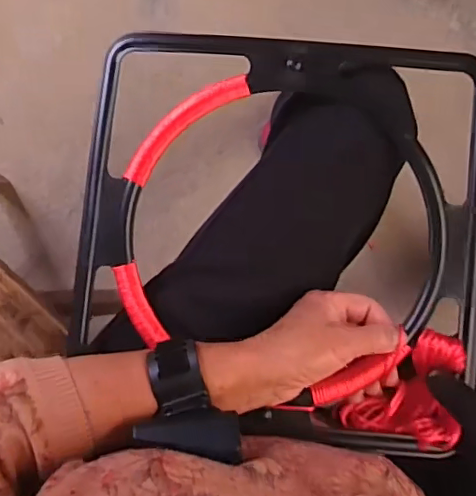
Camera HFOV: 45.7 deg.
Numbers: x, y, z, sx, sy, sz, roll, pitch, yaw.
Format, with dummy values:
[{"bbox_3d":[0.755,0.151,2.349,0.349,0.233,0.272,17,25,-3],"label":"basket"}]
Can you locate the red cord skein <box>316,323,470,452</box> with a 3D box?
[{"bbox_3d":[0.116,0.103,0.437,0.100,0.048,0.084,11,88,0],"label":"red cord skein"}]

